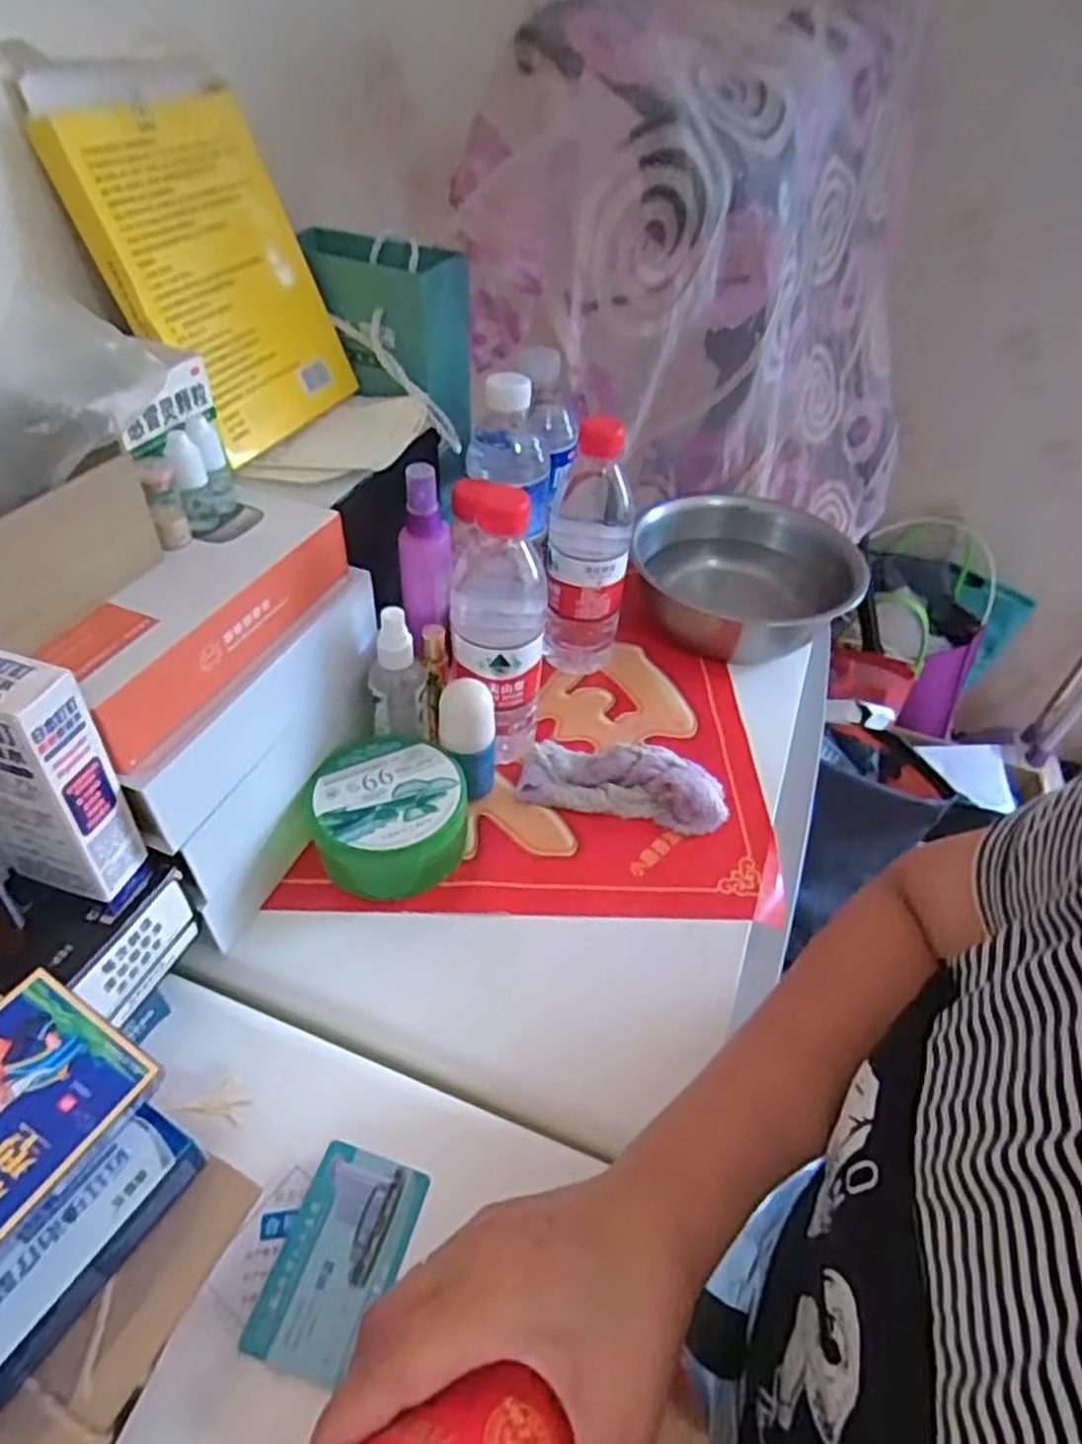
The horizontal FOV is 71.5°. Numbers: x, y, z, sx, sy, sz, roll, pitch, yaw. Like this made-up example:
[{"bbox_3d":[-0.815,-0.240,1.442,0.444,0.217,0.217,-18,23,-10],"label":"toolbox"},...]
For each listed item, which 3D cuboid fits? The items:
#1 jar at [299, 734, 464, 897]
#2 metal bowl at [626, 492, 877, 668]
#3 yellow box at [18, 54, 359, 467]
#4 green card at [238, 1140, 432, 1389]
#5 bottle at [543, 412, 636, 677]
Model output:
[{"bbox_3d":[-0.100,0.062,0.496,0.096,0.057,0.098,2,45,-2],"label":"jar"},{"bbox_3d":[0.181,-0.128,0.692,0.187,0.084,0.188,2,45,-2],"label":"metal bowl"},{"bbox_3d":[-0.196,-0.280,0.460,0.030,0.197,0.143,5,41,31],"label":"yellow box"},{"bbox_3d":[-0.092,0.244,0.344,0.054,0.004,0.085,16,44,8],"label":"green card"},{"bbox_3d":[0.037,-0.131,0.592,0.064,0.203,0.056,8,45,4],"label":"bottle"}]

